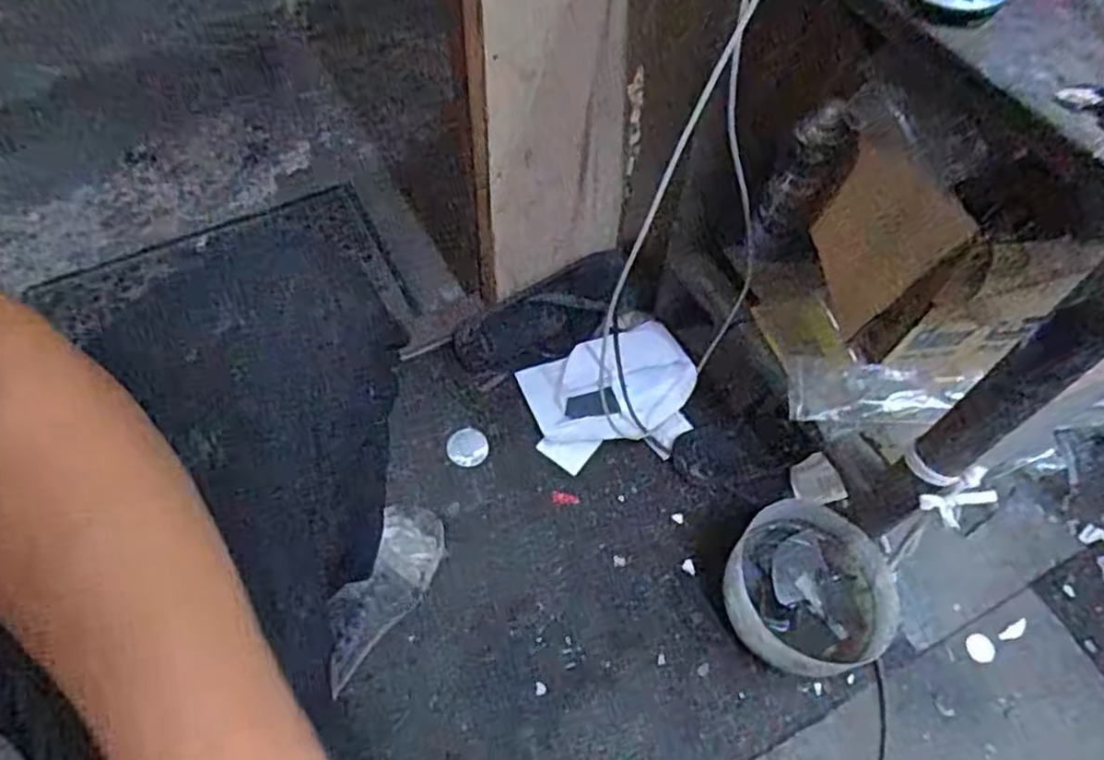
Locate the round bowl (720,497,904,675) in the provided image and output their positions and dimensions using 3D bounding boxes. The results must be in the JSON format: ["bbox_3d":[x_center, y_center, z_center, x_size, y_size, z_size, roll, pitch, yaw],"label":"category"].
[{"bbox_3d":[0.263,0.217,0.752,0.168,0.086,0.161,1,58,-1],"label":"round bowl"}]

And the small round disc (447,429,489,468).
[{"bbox_3d":[-0.101,0.082,0.872,0.048,0.009,0.046,1,58,-1],"label":"small round disc"}]

